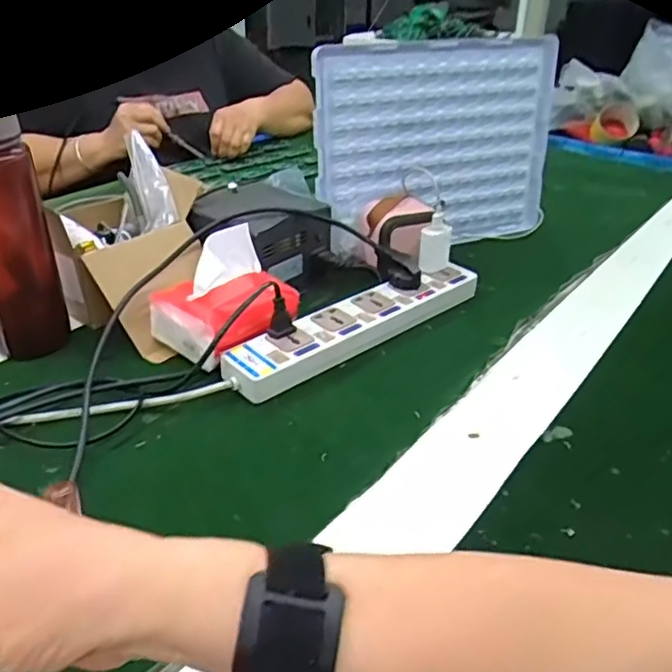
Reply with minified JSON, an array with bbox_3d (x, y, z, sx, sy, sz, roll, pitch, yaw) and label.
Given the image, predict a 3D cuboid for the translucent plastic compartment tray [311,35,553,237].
[{"bbox_3d":[0.135,-0.246,0.817,0.330,0.253,0.034,-11,25,-21],"label":"translucent plastic compartment tray"}]

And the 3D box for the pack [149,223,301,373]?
[{"bbox_3d":[-0.104,-0.033,0.622,0.097,0.104,0.121,28,42,34],"label":"pack"}]

